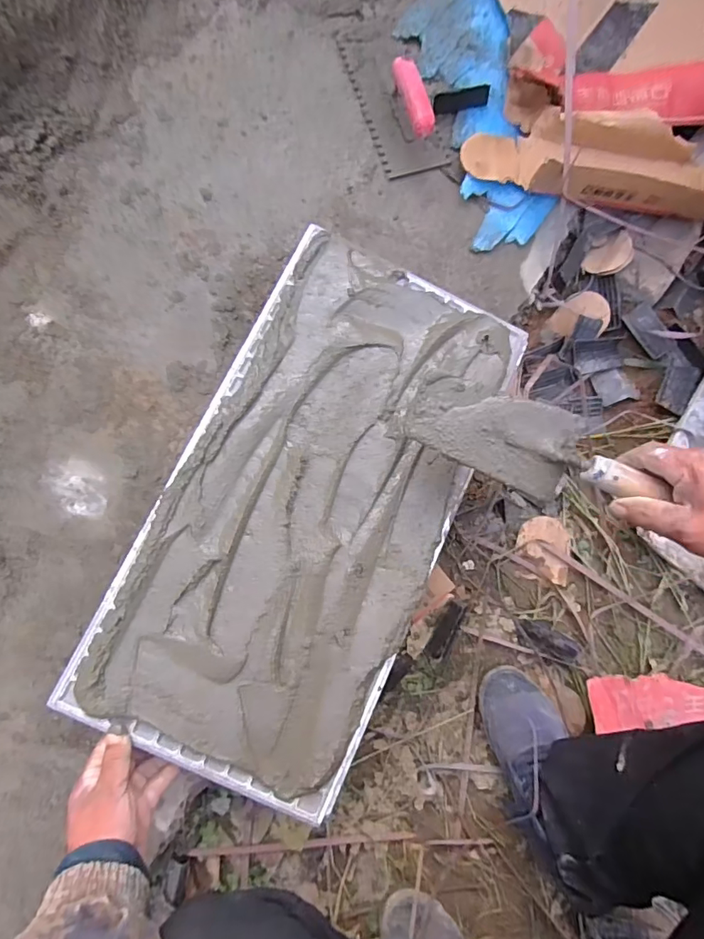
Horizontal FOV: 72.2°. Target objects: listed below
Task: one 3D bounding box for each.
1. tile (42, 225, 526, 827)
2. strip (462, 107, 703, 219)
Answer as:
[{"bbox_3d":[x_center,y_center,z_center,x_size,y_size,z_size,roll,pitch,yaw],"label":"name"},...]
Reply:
[{"bbox_3d":[-0.040,0.035,0.531,0.298,0.024,0.577,26,81,0],"label":"tile"},{"bbox_3d":[0.369,-0.465,0.736,0.391,0.085,0.150,10,78,-1],"label":"strip"}]

